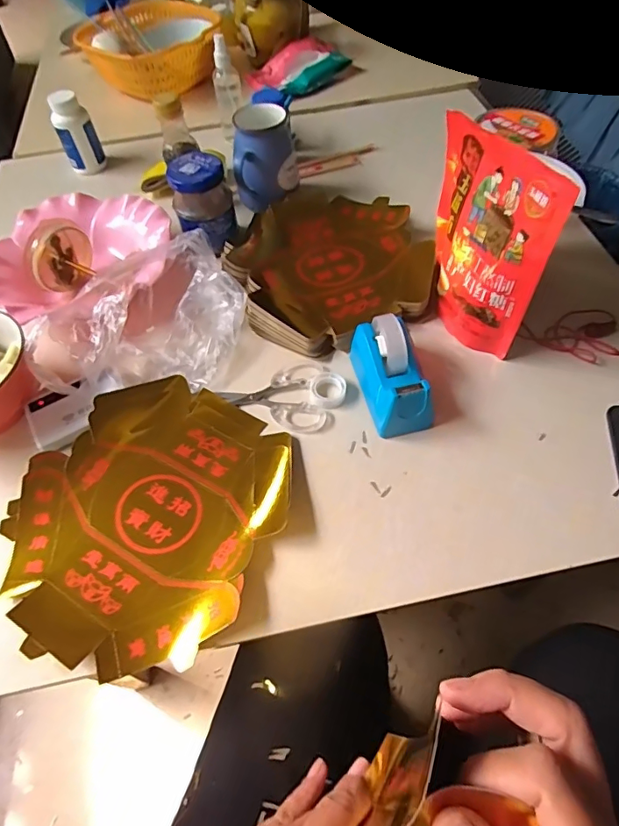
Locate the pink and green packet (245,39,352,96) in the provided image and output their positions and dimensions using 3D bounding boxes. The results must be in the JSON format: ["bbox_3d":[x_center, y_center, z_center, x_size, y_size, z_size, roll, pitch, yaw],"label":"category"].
[{"bbox_3d":[-0.017,-0.613,0.864,0.159,0.038,0.109,-39,62,-20],"label":"pink and green packet"}]

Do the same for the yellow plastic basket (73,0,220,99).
[{"bbox_3d":[-0.278,-0.660,0.885,0.248,0.082,0.241,-23,57,-11],"label":"yellow plastic basket"}]

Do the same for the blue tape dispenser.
[{"bbox_3d":[0.077,-0.042,0.466,0.054,0.069,0.110,-15,56,-5],"label":"blue tape dispenser"}]

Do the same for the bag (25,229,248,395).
[{"bbox_3d":[-0.172,-0.109,0.525,0.193,0.074,0.176,-6,56,0],"label":"bag"}]

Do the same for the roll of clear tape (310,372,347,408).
[{"bbox_3d":[0.019,-0.022,0.492,0.034,0.010,0.041,19,60,17],"label":"roll of clear tape"}]

